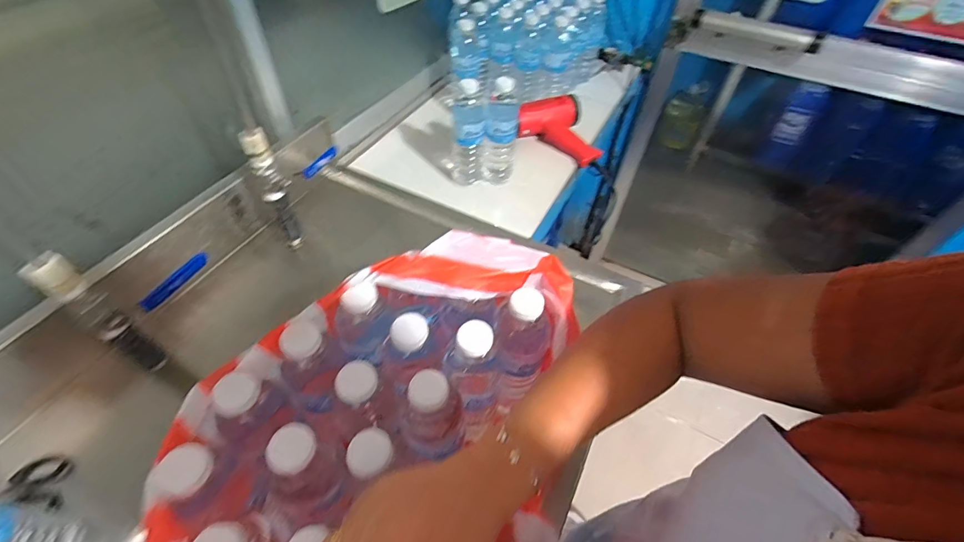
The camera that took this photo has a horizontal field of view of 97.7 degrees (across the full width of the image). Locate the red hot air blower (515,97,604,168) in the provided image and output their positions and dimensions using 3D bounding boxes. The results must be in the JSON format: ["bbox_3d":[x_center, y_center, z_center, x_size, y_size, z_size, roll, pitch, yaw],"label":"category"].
[{"bbox_3d":[0.160,-0.309,0.921,0.160,0.065,0.159,-6,51,-8],"label":"red hot air blower"}]

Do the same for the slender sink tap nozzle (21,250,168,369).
[{"bbox_3d":[-0.413,0.058,0.468,0.032,0.207,0.032,28,54,19],"label":"slender sink tap nozzle"}]

